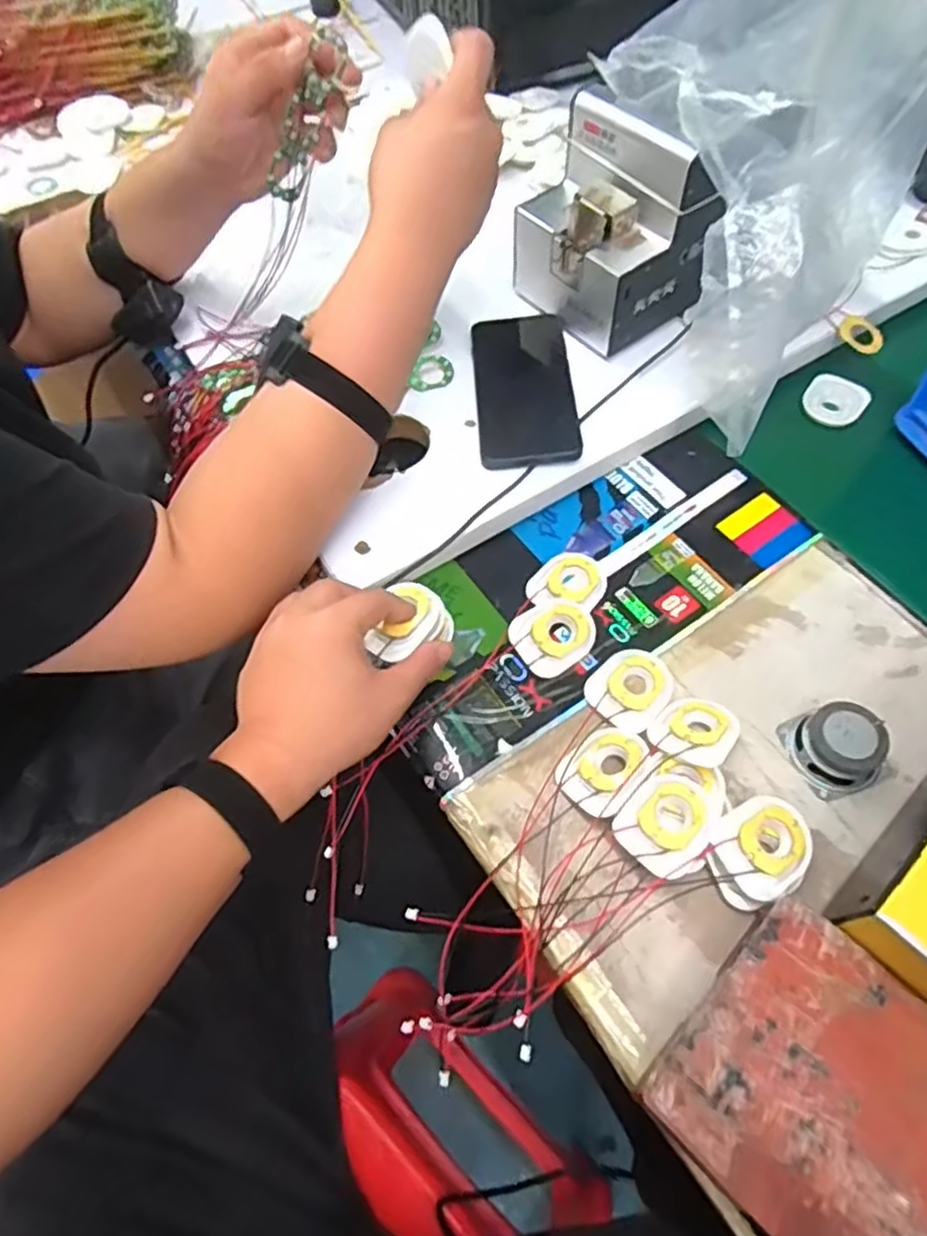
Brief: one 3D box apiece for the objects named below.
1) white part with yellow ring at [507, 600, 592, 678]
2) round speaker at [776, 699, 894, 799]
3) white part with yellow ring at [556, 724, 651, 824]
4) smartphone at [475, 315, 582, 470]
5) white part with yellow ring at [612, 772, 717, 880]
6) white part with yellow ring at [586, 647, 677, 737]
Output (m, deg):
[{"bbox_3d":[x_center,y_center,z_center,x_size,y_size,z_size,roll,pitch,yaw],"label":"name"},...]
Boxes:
[{"bbox_3d":[0.063,0.013,0.488,0.054,0.011,0.050,-1,61,2],"label":"white part with yellow ring"},{"bbox_3d":[0.238,0.081,0.437,0.053,0.028,0.052,-16,61,-6],"label":"round speaker"},{"bbox_3d":[0.089,0.094,0.437,0.046,0.011,0.062,25,67,40],"label":"white part with yellow ring"},{"bbox_3d":[0.050,-0.195,0.578,0.079,0.007,0.166,-4,60,1],"label":"smartphone"},{"bbox_3d":[0.123,0.122,0.412,0.058,0.012,0.049,-39,66,-17],"label":"white part with yellow ring"},{"bbox_3d":[0.114,0.048,0.474,0.048,0.011,0.061,37,69,21],"label":"white part with yellow ring"}]

